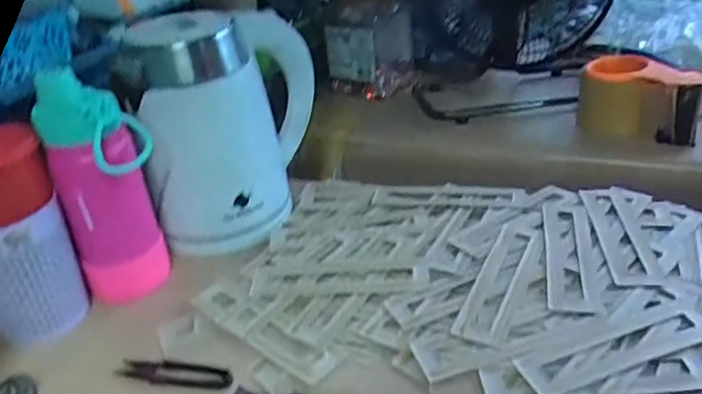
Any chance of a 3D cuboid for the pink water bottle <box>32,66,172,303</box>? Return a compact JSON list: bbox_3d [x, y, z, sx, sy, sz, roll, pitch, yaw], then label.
[{"bbox_3d":[-0.208,-0.004,0.550,0.072,0.202,0.057,-4,30,5],"label":"pink water bottle"}]

